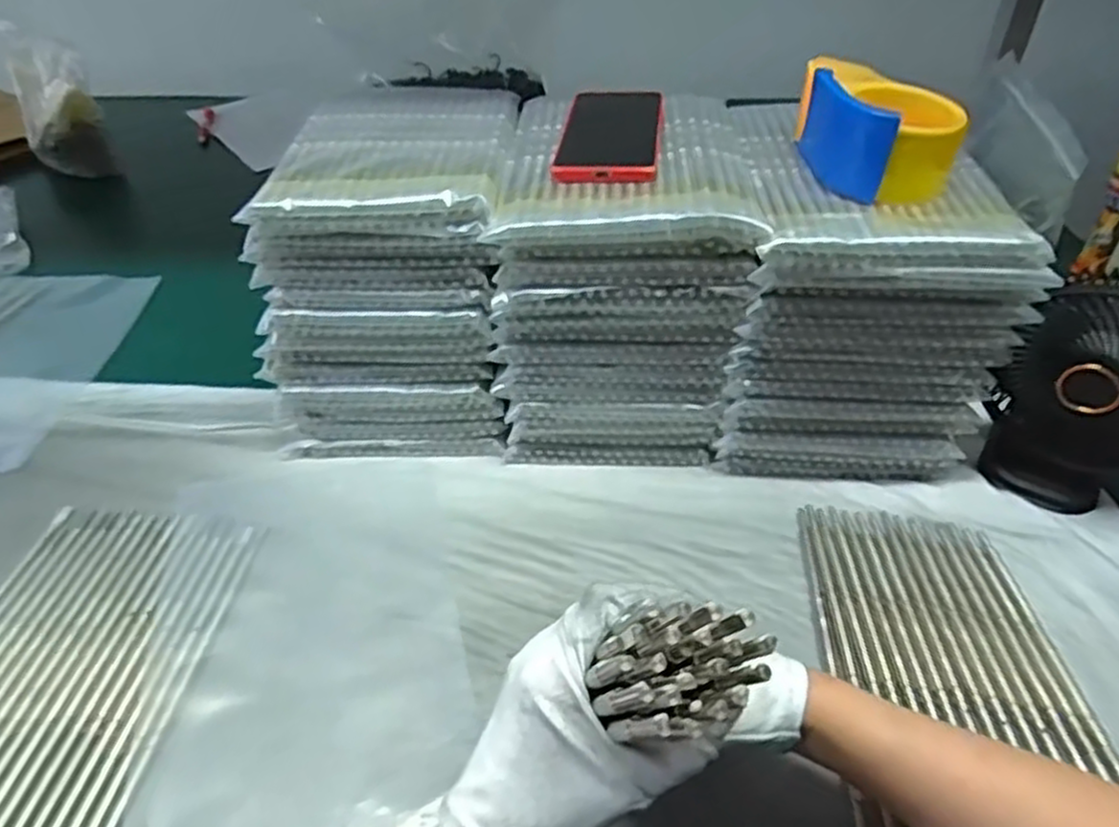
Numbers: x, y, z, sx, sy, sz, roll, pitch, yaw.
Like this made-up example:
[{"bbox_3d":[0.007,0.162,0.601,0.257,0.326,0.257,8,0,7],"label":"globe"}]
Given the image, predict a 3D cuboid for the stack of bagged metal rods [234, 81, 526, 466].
[{"bbox_3d":[-0.133,-0.140,0.688,0.177,0.219,0.268,2,41,2],"label":"stack of bagged metal rods"}]

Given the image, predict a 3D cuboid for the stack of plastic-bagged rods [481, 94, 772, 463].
[{"bbox_3d":[0.050,-0.123,0.663,0.184,0.223,0.248,3,41,3],"label":"stack of plastic-bagged rods"}]

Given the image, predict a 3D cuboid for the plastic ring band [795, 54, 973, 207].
[{"bbox_3d":[0.228,-0.207,0.551,0.076,0.065,0.142,-10,41,-12],"label":"plastic ring band"}]

